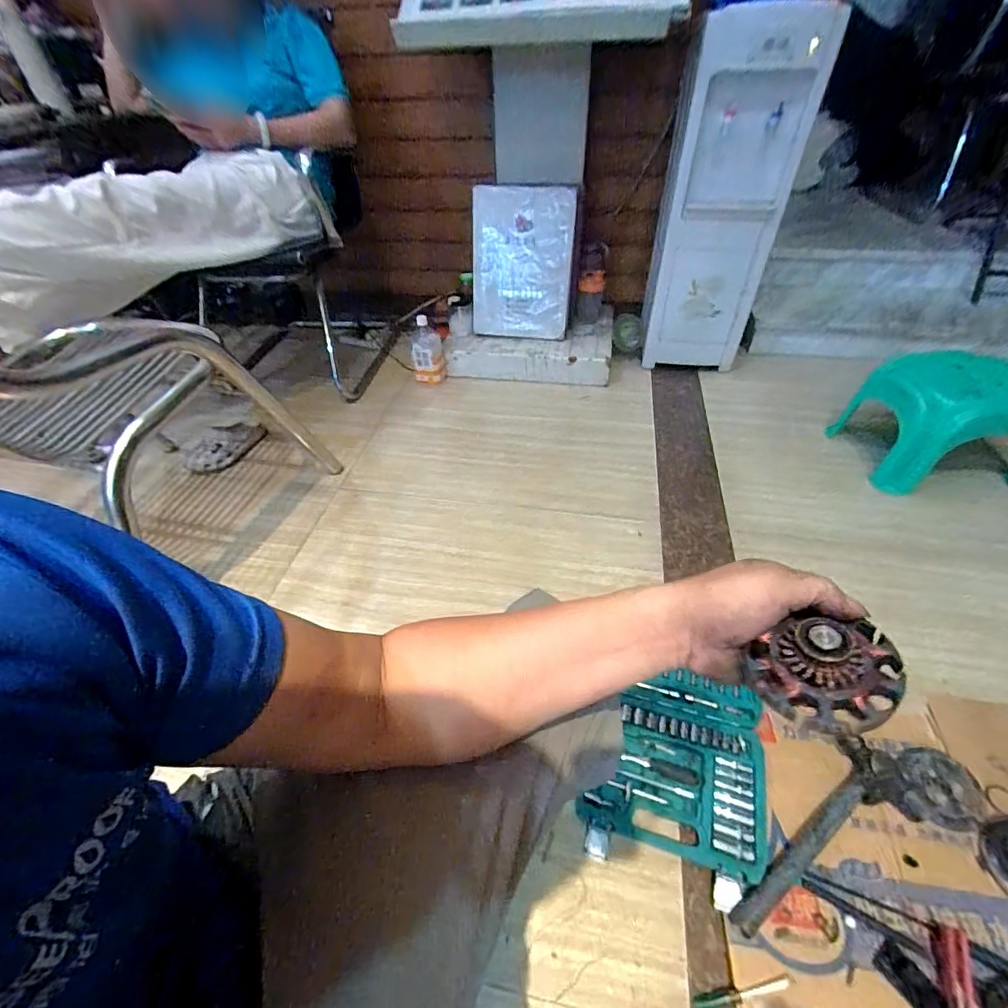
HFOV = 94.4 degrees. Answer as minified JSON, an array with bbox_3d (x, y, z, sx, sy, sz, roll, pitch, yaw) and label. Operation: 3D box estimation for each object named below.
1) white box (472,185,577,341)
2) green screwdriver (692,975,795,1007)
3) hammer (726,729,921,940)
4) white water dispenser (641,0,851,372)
[{"bbox_3d":[0.058,-0.757,1.492,0.313,0.425,0.088,0,25,-4],"label":"white box"},{"bbox_3d":[0.277,0.568,0.542,0.119,0.015,0.020,-11,46,-7],"label":"green screwdriver"},{"bbox_3d":[0.417,0.442,0.627,0.324,0.042,0.112,-24,49,-18],"label":"hammer"},{"bbox_3d":[0.636,-0.872,1.387,0.328,0.820,0.341,10,47,13],"label":"white water dispenser"}]

